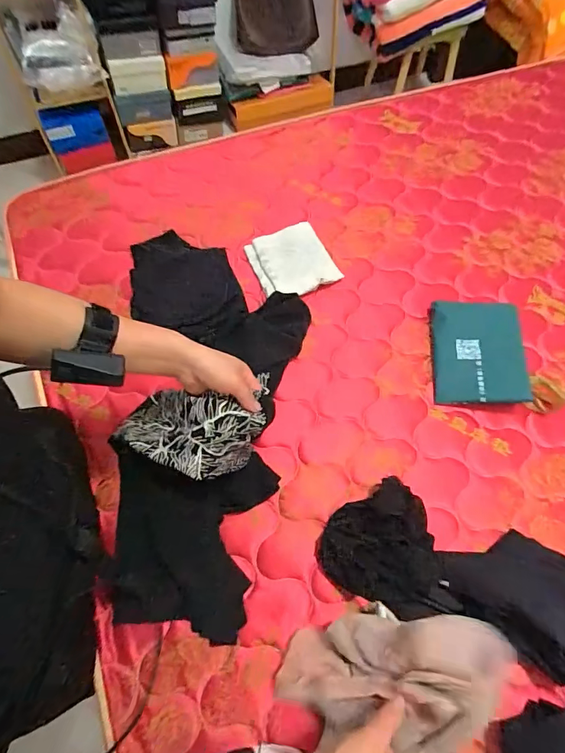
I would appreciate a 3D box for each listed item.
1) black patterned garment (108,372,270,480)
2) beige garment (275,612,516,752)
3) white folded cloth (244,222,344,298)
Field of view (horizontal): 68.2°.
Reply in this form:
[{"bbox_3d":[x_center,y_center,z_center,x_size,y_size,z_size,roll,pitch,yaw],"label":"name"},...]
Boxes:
[{"bbox_3d":[-0.140,0.076,0.607,0.245,0.112,0.134,-3,59,30],"label":"black patterned garment"},{"bbox_3d":[0.118,0.348,0.475,0.270,0.040,0.126,-23,60,27],"label":"beige garment"},{"bbox_3d":[0.016,-0.231,0.849,0.148,0.040,0.162,-26,67,-14],"label":"white folded cloth"}]

